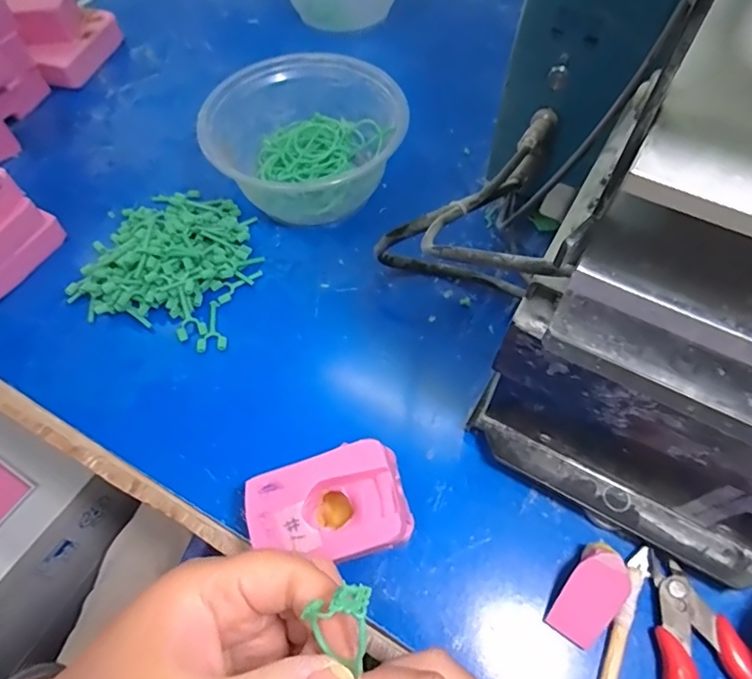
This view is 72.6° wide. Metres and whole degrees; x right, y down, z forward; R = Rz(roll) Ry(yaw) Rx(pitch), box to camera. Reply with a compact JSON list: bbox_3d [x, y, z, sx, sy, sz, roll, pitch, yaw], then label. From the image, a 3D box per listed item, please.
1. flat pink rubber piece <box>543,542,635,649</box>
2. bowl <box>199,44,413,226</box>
[{"bbox_3d":[0.097,0.115,0.231,0.023,0.006,0.044,30,94,13],"label":"flat pink rubber piece"},{"bbox_3d":[-0.049,-0.138,0.361,0.127,0.062,0.115,-22,62,-11],"label":"bowl"}]

